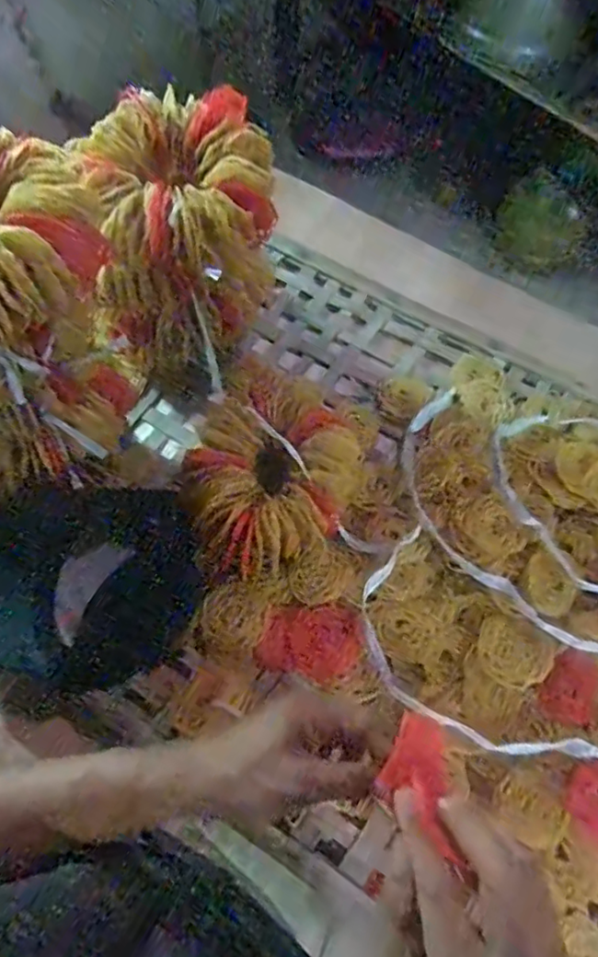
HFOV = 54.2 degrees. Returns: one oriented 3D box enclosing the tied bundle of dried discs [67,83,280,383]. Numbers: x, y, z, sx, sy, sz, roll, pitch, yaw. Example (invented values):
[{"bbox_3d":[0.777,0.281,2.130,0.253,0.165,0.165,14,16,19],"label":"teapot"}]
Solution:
[{"bbox_3d":[-0.108,-0.227,0.584,0.159,0.225,0.132,-4,67,-4],"label":"tied bundle of dried discs"}]

